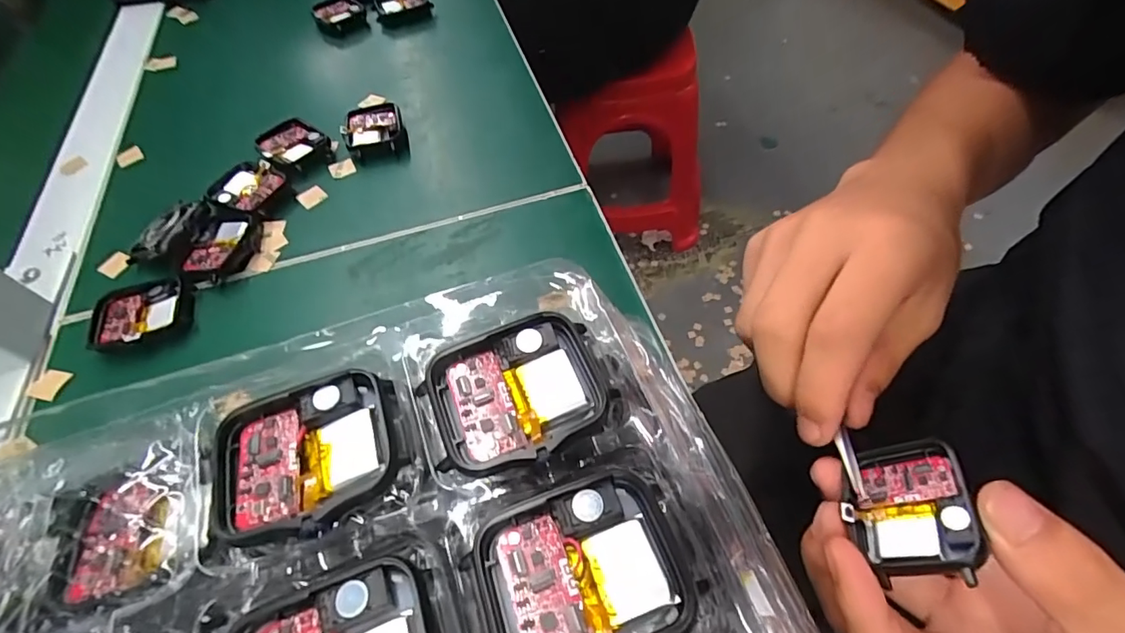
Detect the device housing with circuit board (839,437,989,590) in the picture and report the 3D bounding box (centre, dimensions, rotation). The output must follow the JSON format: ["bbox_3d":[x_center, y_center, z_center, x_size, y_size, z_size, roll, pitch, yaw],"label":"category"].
[{"bbox_3d":[0.114,0.063,0.169,0.005,0.036,0.044,42,44,-21],"label":"device housing with circuit board"}]

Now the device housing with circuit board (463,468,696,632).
[{"bbox_3d":[0.005,0.057,0.112,0.045,0.008,0.037,-20,57,-9],"label":"device housing with circuit board"}]

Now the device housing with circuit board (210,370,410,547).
[{"bbox_3d":[-0.064,0.035,0.129,0.046,0.006,0.039,-14,56,-5],"label":"device housing with circuit board"}]

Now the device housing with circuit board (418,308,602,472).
[{"bbox_3d":[-0.012,0.019,0.134,0.044,0.006,0.037,-17,57,-8],"label":"device housing with circuit board"}]

